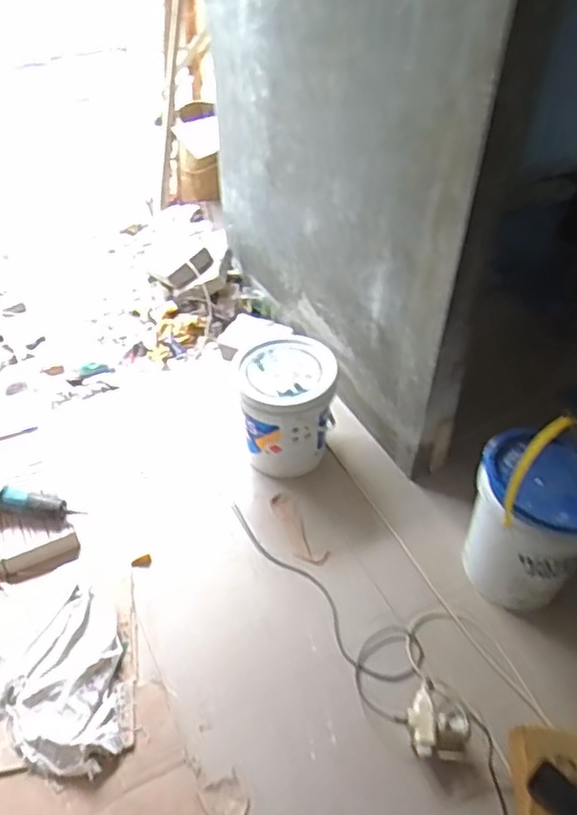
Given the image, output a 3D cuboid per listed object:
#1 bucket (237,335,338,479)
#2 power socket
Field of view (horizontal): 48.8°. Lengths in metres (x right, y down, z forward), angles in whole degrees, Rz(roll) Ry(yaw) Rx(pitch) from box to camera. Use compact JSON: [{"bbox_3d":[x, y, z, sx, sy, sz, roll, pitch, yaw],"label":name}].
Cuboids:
[{"bbox_3d":[-0.006,0.001,1.948,0.276,0.358,0.307,9,46,8],"label":"bucket"},{"bbox_3d":[0.343,0.717,1.478,0.135,0.082,0.177,2,45,1],"label":"power socket"}]

